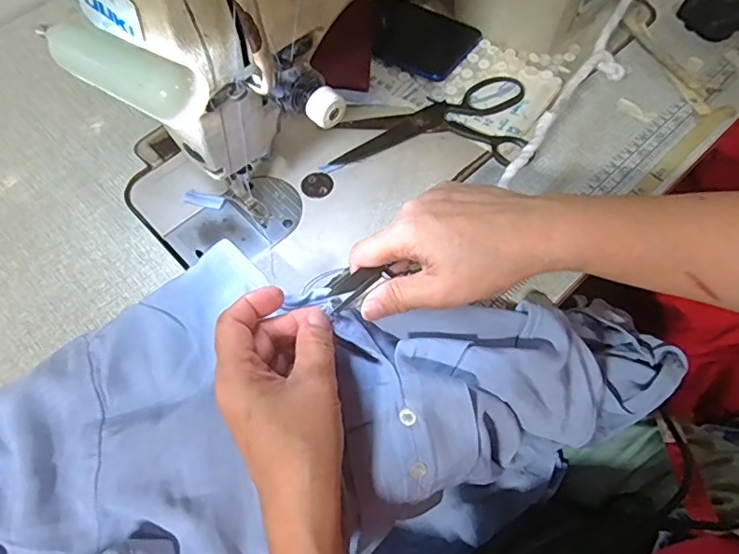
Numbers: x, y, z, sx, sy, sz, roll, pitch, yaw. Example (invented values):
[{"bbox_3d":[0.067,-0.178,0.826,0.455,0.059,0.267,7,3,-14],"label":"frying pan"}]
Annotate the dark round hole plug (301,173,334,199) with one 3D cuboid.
[{"bbox_3d":[-0.040,-0.072,0.416,0.024,0.004,0.022,-3,61,0],"label":"dark round hole plug"}]

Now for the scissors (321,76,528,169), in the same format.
[{"bbox_3d":[0.048,-0.129,0.441,0.157,0.010,0.089,-1,61,1],"label":"scissors"}]

